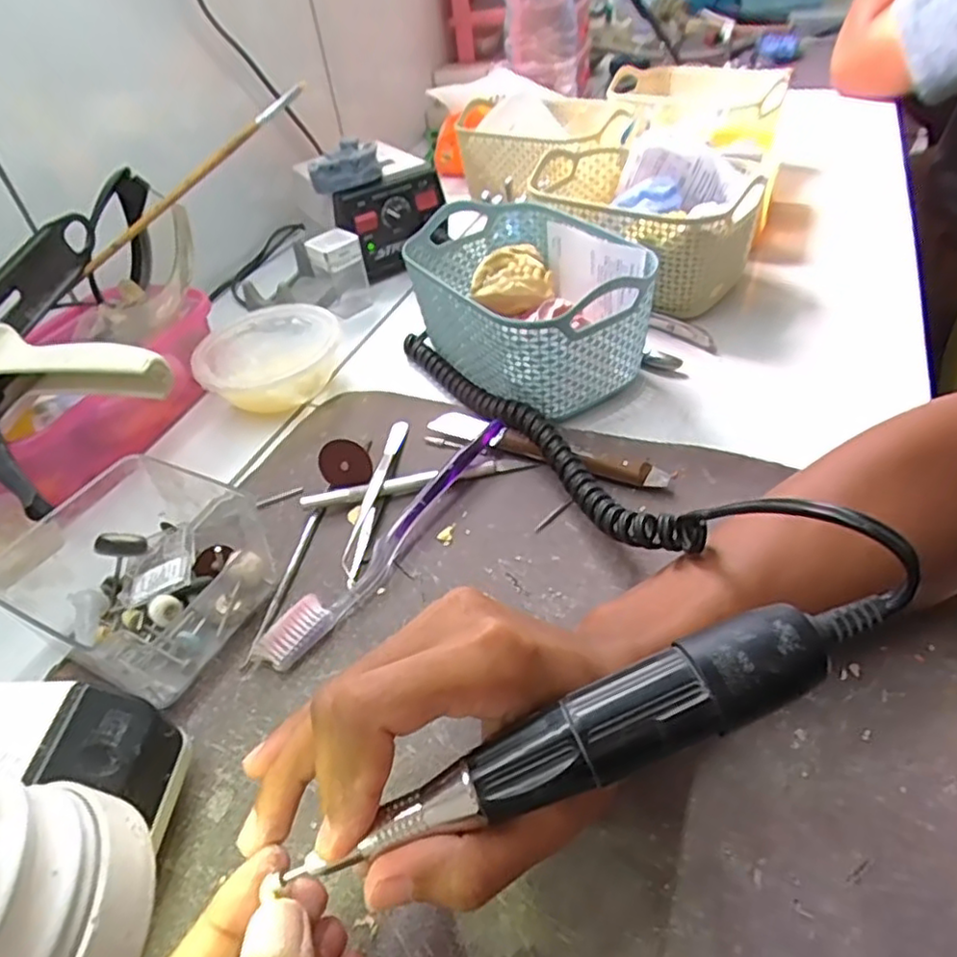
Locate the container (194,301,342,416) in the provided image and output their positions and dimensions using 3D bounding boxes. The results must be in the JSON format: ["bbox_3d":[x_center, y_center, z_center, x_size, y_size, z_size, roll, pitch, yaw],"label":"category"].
[{"bbox_3d":[-0.150,-0.086,0.482,0.100,0.038,0.098,-5,42,4],"label":"container"}]

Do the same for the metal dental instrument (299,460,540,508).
[{"bbox_3d":[-0.035,0.001,0.391,0.137,0.012,0.011,-13,43,-5],"label":"metal dental instrument"}]

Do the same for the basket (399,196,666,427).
[{"bbox_3d":[0.031,-0.119,0.458,0.117,0.084,0.165,-26,45,-18],"label":"basket"}]

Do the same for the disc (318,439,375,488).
[{"bbox_3d":[-0.081,-0.009,0.396,0.033,0.028,0.007,-13,9,12],"label":"disc"}]

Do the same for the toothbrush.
[{"bbox_3d":[-0.042,0.028,0.359,0.020,0.018,0.189,24,52,31],"label":"toothbrush"}]

